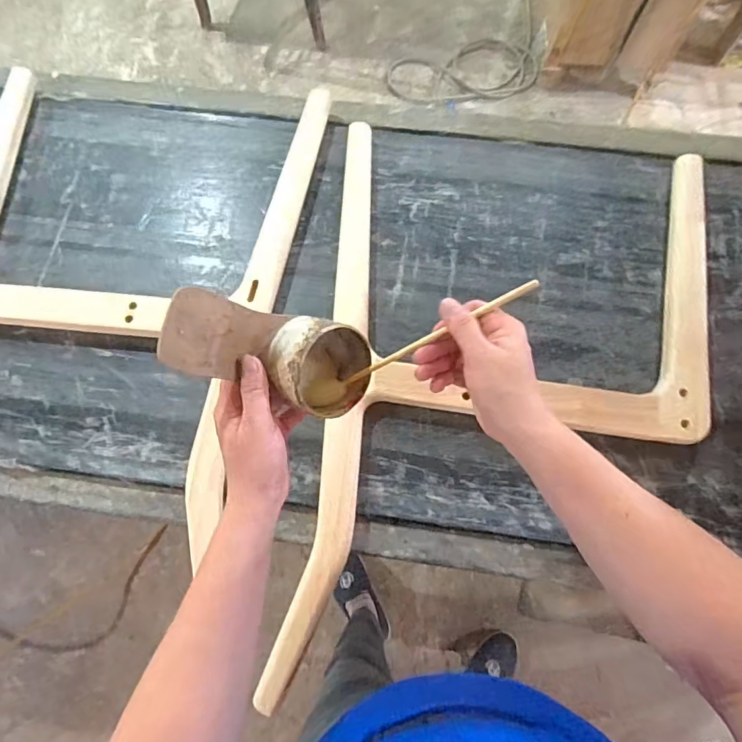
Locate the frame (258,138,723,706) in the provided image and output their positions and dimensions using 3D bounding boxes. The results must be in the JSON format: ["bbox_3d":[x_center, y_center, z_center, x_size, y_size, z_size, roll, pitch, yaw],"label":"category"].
[{"bbox_3d":[0.181,0.025,0.641,0.513,0.039,0.741,6,73,4],"label":"frame"}]

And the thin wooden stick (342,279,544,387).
[{"bbox_3d":[0.054,-0.030,0.409,0.174,0.009,0.007,-27,73,11],"label":"thin wooden stick"}]

